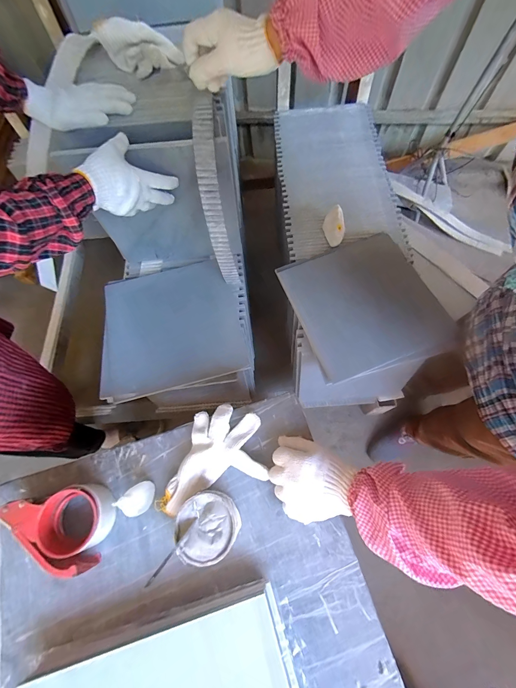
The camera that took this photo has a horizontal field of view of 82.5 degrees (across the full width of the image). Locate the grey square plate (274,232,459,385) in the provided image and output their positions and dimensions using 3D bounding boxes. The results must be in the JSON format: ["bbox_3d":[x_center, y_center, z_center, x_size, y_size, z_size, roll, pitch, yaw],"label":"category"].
[{"bbox_3d":[0.238,-0.099,0.683,0.296,0.019,0.324,-20,65,-3],"label":"grey square plate"}]

